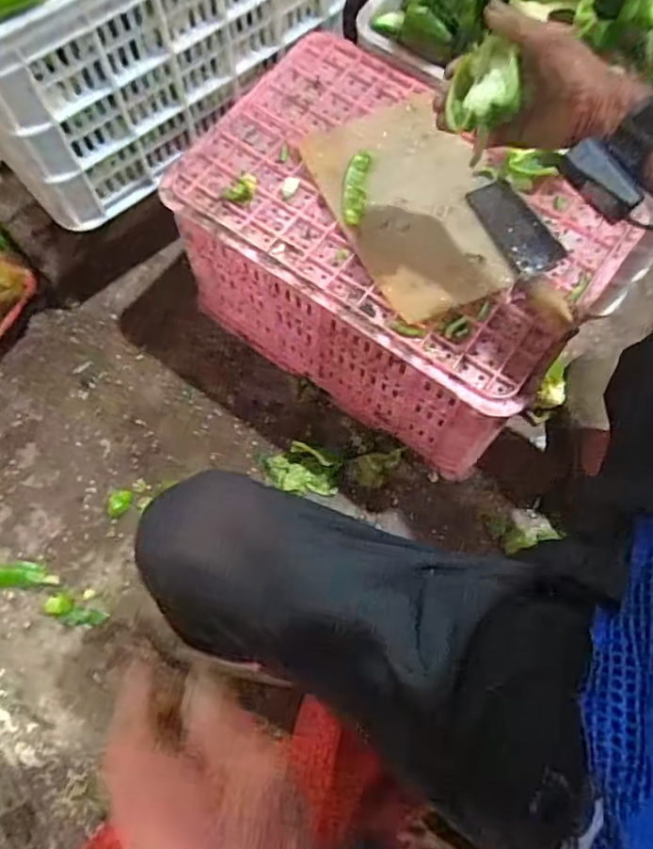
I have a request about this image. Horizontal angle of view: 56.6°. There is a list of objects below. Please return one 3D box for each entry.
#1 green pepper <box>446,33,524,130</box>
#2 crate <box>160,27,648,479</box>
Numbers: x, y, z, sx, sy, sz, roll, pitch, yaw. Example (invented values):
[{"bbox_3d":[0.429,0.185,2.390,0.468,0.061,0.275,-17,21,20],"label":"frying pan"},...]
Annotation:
[{"bbox_3d":[0.135,-0.290,0.520,0.053,0.044,0.063,8,71,3],"label":"green pepper"},{"bbox_3d":[0.091,-0.242,0.866,0.522,0.294,0.366,35,75,12],"label":"crate"}]

